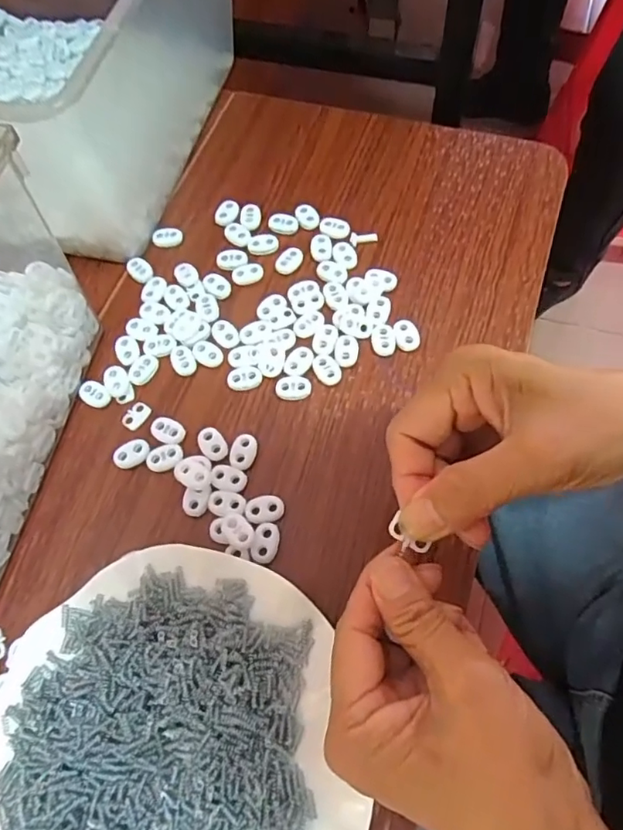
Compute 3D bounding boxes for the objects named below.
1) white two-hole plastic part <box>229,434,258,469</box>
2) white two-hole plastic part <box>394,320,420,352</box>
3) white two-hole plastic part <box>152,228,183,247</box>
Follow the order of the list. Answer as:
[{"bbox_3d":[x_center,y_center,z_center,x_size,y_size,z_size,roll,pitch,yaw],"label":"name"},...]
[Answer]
[{"bbox_3d":[-0.042,0.022,0.331,0.016,0.004,0.022,10,68,6],"label":"white two-hole plastic part"},{"bbox_3d":[0.062,-0.053,0.356,0.014,0.008,0.022,-15,67,-4],"label":"white two-hole plastic part"},{"bbox_3d":[-0.109,-0.135,0.410,0.023,0.007,0.014,-5,67,0],"label":"white two-hole plastic part"}]

